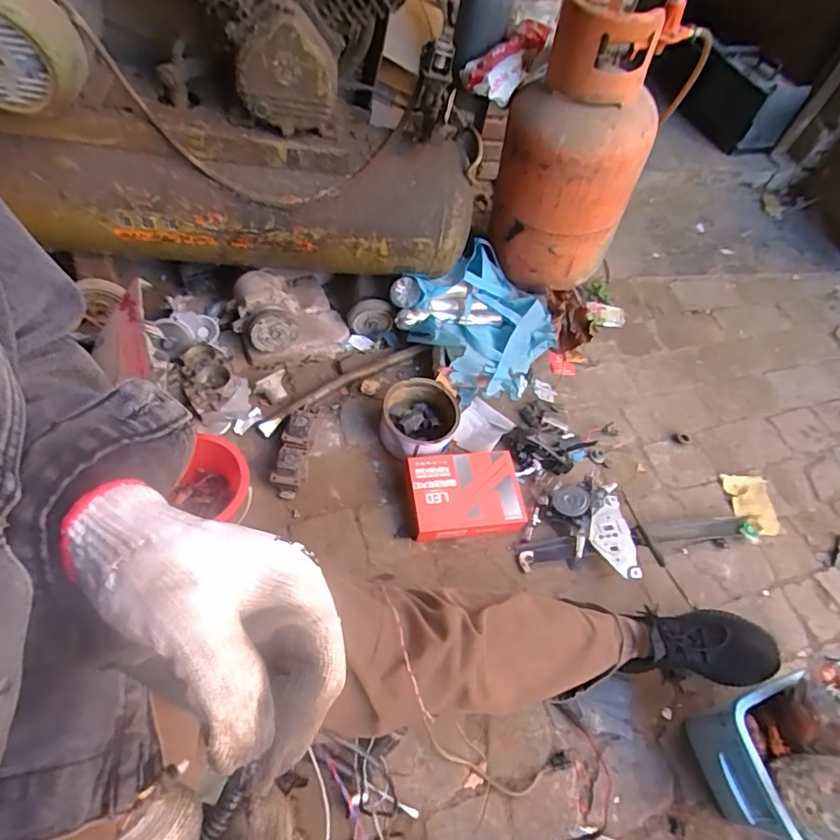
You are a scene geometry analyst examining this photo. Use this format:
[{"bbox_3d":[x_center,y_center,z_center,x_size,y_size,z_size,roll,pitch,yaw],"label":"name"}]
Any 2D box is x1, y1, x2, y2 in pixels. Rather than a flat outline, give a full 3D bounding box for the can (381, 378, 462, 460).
[{"bbox_3d":[-0.001,0.004,1.042,0.151,0.073,0.159,4,57,-7],"label":"can"}]

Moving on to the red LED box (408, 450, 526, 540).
[{"bbox_3d":[0.088,0.141,0.991,0.214,0.044,0.155,-3,58,-11],"label":"red LED box"}]

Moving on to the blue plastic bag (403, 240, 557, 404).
[{"bbox_3d":[0.153,-0.227,1.206,0.307,0.157,0.344,35,57,14],"label":"blue plastic bag"}]

